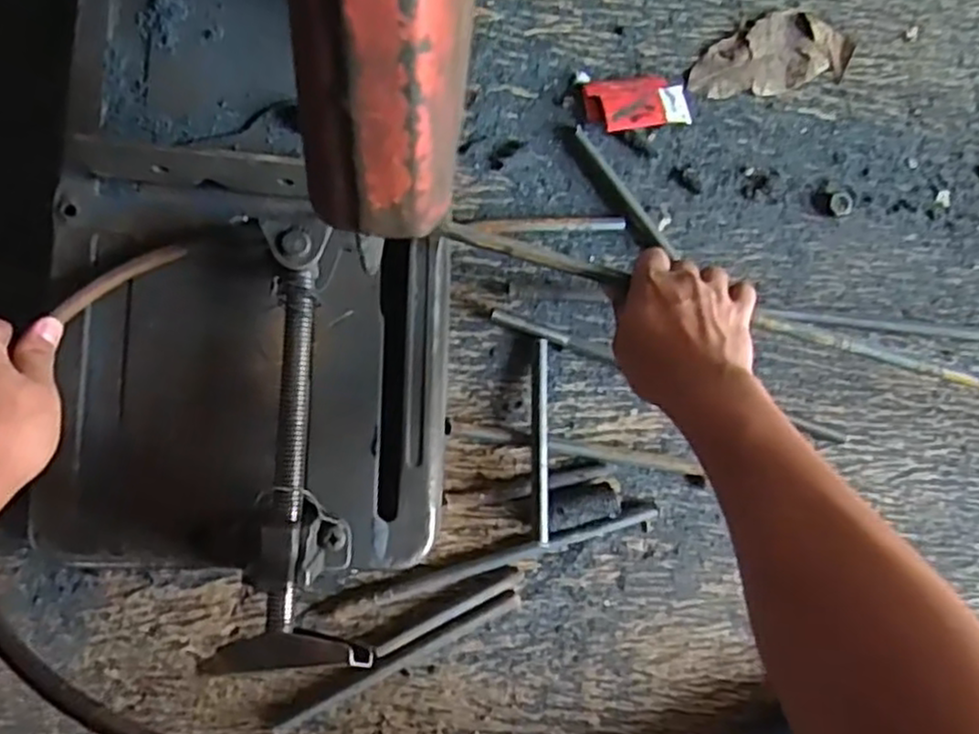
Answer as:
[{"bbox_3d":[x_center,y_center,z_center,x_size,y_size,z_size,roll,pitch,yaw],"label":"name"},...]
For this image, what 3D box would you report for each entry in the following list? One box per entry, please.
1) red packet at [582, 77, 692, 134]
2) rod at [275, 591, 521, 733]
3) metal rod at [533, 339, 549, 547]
[{"bbox_3d":[0.120,-0.213,0.590,0.083,0.016,0.044,-9,87,-8],"label":"red packet"},{"bbox_3d":[-0.065,0.214,0.533,0.191,0.009,0.014,-26,89,-9],"label":"rod"},{"bbox_3d":[0.038,0.054,0.544,0.011,0.007,0.151,-3,76,15],"label":"metal rod"}]

